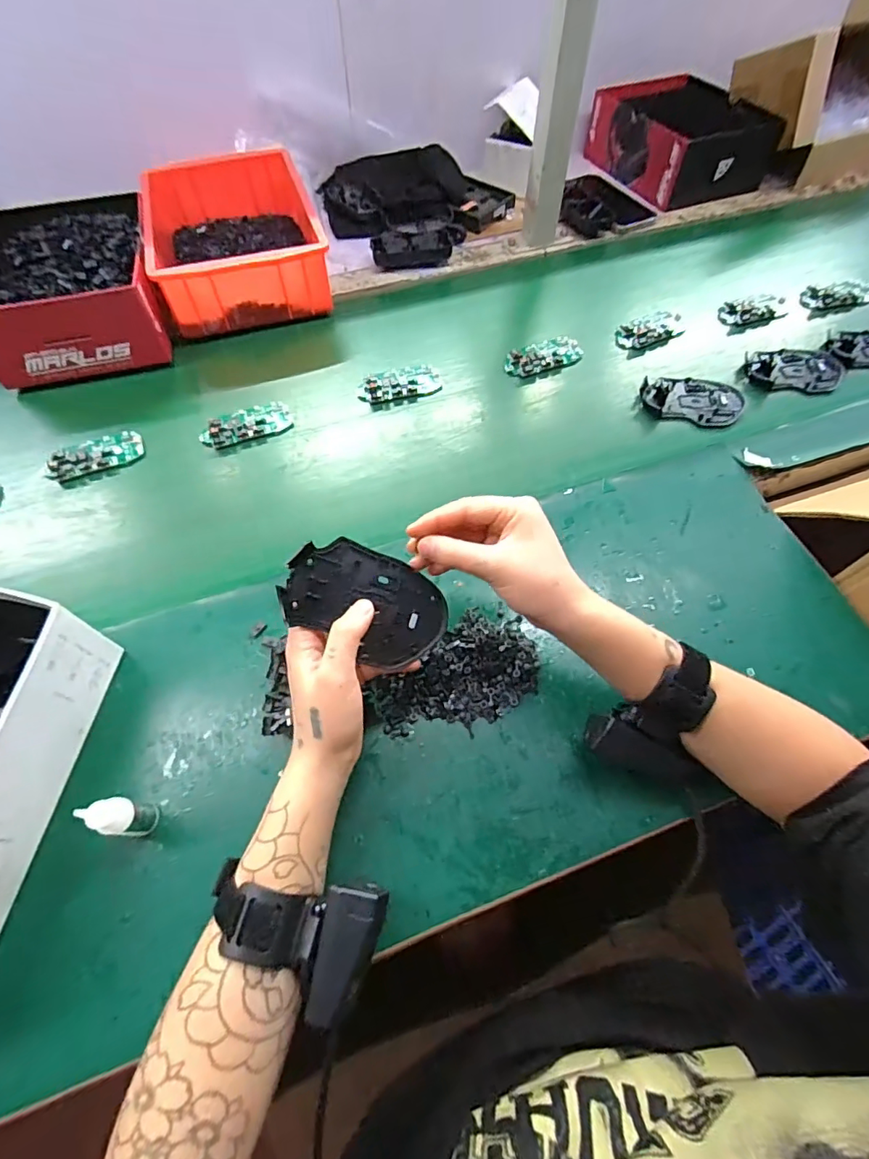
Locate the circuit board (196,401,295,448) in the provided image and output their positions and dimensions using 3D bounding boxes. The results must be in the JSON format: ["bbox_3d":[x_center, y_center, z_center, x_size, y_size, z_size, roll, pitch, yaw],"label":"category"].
[{"bbox_3d":[-0.208,-0.173,0.554,0.097,0.010,0.046,-21,62,-11],"label":"circuit board"}]

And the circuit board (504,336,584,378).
[{"bbox_3d":[0.134,-0.272,0.613,0.097,0.013,0.051,-21,62,-12],"label":"circuit board"}]

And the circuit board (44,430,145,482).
[{"bbox_3d":[-0.361,-0.131,0.534,0.095,0.020,0.045,-27,63,-15],"label":"circuit board"}]

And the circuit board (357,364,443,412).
[{"bbox_3d":[-0.042,-0.230,0.592,0.094,0.014,0.052,-18,61,-10],"label":"circuit board"}]

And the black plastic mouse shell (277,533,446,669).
[{"bbox_3d":[-0.045,0.017,0.348,0.114,0.008,0.068,28,79,-16],"label":"black plastic mouse shell"}]

